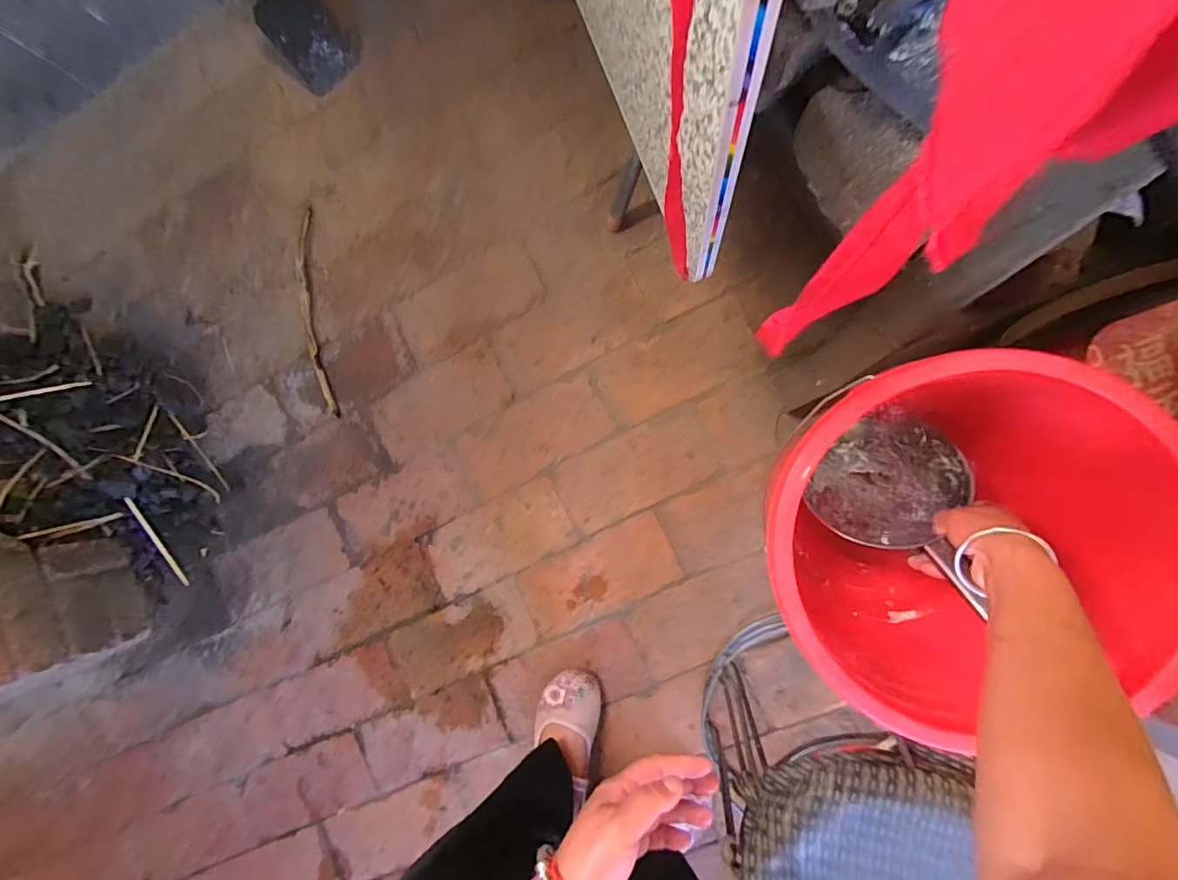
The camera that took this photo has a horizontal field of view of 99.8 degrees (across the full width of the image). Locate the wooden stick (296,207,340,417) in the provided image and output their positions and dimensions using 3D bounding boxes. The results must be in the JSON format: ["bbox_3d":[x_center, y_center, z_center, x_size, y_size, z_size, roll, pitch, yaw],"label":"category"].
[{"bbox_3d":[-0.448,-0.205,0.806,0.035,0.011,0.331,-7,91,9],"label":"wooden stick"}]

